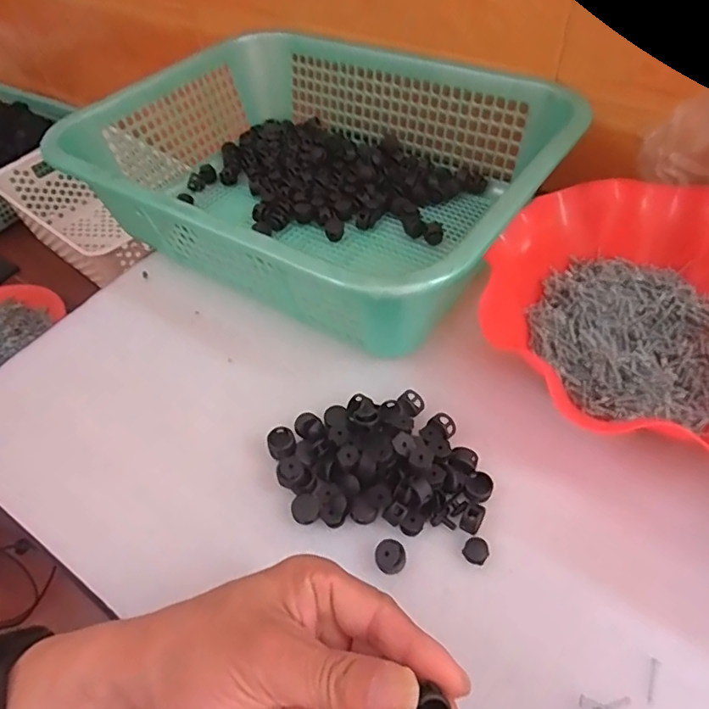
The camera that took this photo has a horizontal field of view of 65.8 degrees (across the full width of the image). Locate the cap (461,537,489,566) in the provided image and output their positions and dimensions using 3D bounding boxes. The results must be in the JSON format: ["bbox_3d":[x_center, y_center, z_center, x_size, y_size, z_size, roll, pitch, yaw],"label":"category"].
[{"bbox_3d":[0.069,0.111,0.310,0.013,0.009,0.012,-3,51,4],"label":"cap"}]

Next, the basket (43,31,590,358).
[{"bbox_3d":[-0.028,-0.165,0.481,0.382,0.103,0.292,25,58,24],"label":"basket"}]

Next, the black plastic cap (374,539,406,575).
[{"bbox_3d":[0.020,0.114,0.307,0.017,0.014,0.017,-3,51,4],"label":"black plastic cap"}]

